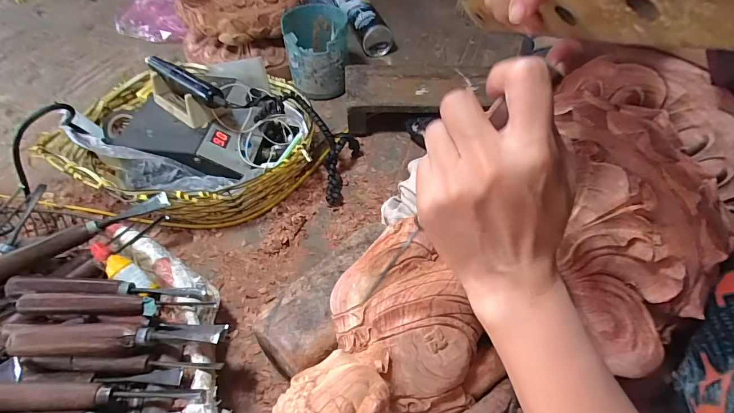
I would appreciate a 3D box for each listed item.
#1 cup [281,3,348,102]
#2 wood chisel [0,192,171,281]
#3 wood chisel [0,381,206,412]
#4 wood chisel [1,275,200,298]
[{"bbox_3d":[-0.089,-0.272,0.678,0.105,0.125,0.104,1,52,-2],"label":"cup"},{"bbox_3d":[-0.309,0.031,0.407,0.188,0.023,0.018,-28,56,-22],"label":"wood chisel"},{"bbox_3d":[-0.226,0.154,0.313,0.179,0.021,0.021,-1,50,-2],"label":"wood chisel"},{"bbox_3d":[-0.252,0.081,0.371,0.182,0.023,0.022,1,50,-1],"label":"wood chisel"}]

